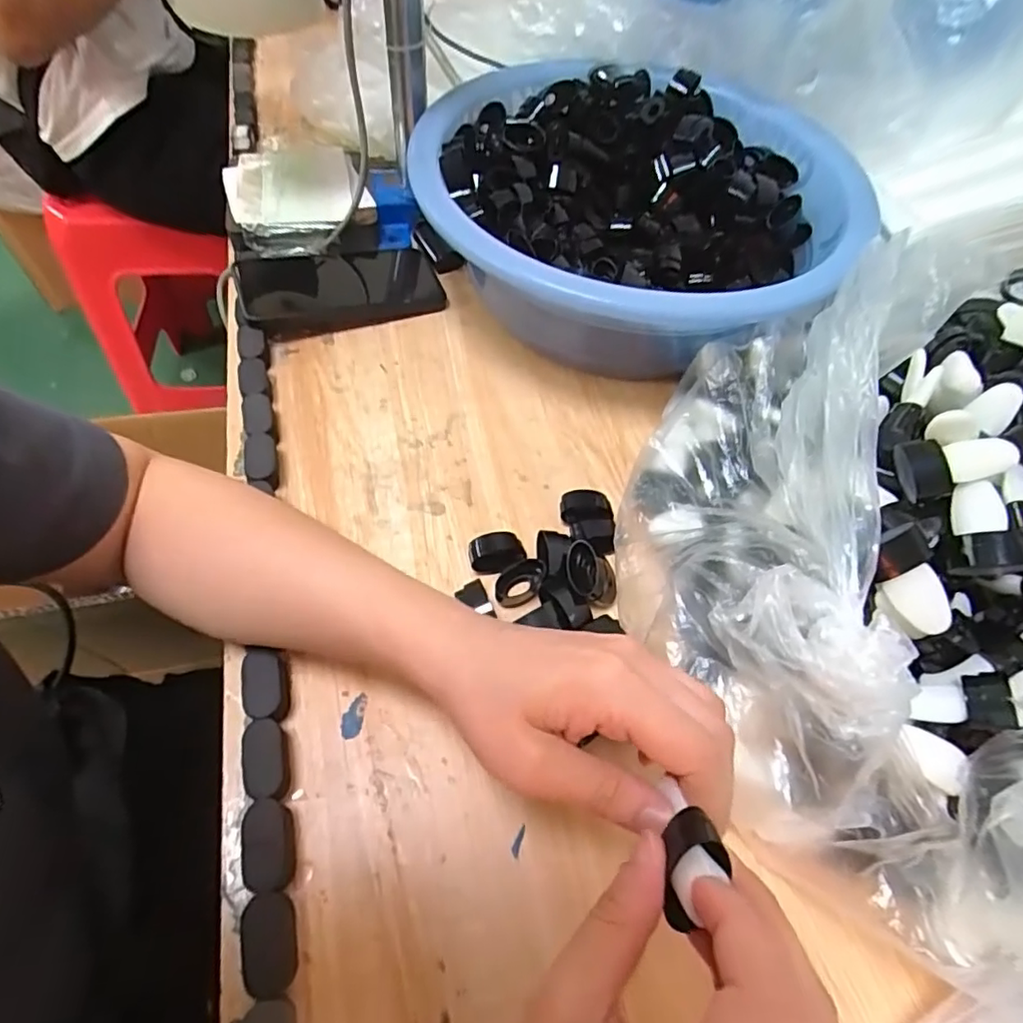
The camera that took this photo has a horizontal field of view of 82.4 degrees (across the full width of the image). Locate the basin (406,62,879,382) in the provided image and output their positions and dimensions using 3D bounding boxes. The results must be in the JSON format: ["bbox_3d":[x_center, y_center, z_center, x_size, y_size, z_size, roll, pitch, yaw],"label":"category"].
[{"bbox_3d":[0.100,-0.245,0.489,0.329,0.113,0.341,2,58,-3],"label":"basin"}]

